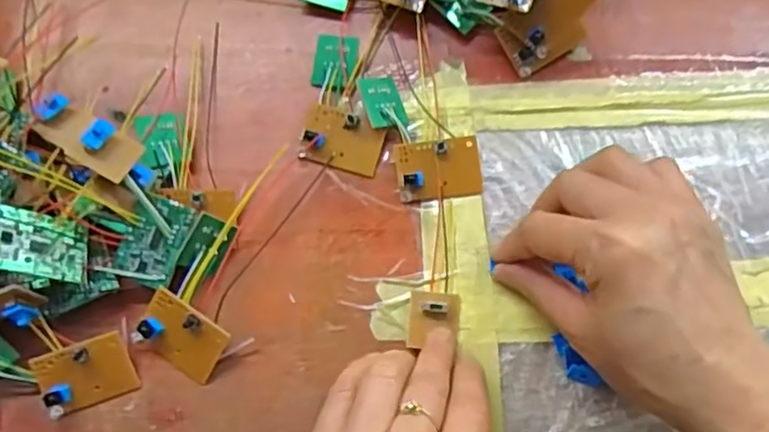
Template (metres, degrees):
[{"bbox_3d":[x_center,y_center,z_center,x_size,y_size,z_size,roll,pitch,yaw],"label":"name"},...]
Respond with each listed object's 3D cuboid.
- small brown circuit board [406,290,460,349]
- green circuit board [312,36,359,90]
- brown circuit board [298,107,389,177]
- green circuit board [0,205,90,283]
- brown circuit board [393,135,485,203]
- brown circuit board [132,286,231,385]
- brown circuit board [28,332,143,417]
[{"bbox_3d":[0.025,0.051,0.320,0.025,0.007,0.028,8,71,-9],"label":"small brown circuit board"},{"bbox_3d":[-0.029,-0.087,0.365,0.025,0.004,0.031,9,82,19],"label":"green circuit board"},{"bbox_3d":[-0.023,-0.042,0.351,0.043,0.012,0.032,14,72,6],"label":"brown circuit board"},{"bbox_3d":[-0.165,0.013,0.307,0.044,0.004,0.031,19,60,-39],"label":"green circuit board"},{"bbox_3d":[0.029,-0.026,0.343,0.044,0.011,0.031,-6,71,-1],"label":"brown circuit board"},{"bbox_3d":[-0.100,0.059,0.317,0.043,0.006,0.031,30,99,6],"label":"brown circuit board"},{"bbox_3d":[-0.145,0.078,0.315,0.043,0.008,0.031,-19,96,-5],"label":"brown circuit board"}]

